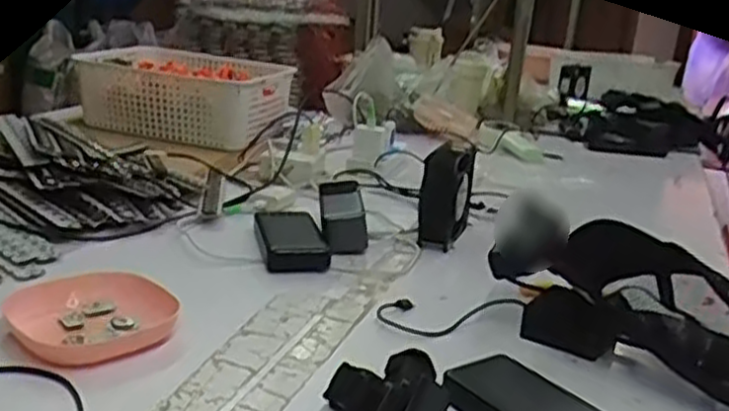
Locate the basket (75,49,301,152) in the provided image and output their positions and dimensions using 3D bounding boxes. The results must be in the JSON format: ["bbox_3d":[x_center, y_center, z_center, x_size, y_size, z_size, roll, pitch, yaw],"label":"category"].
[{"bbox_3d":[-0.366,-0.219,1.519,0.384,0.116,0.296,9,18,12],"label":"basket"}]

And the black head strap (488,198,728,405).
[{"bbox_3d":[0.272,0.090,0.727,0.296,0.100,0.126,18,22,37],"label":"black head strap"}]

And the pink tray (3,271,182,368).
[{"bbox_3d":[-0.247,0.098,0.695,0.131,0.023,0.137,-11,23,-41],"label":"pink tray"}]

